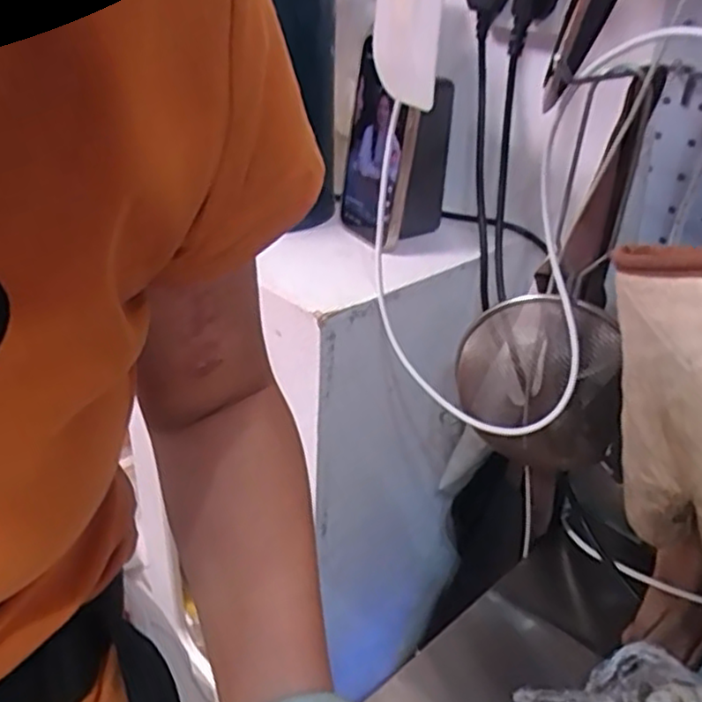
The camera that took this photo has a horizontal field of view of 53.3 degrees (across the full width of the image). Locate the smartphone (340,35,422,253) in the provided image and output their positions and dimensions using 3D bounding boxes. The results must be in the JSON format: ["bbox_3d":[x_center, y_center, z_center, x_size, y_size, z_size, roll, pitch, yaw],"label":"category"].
[{"bbox_3d":[0.023,-0.161,0.570,0.008,0.147,0.071,-14,35,-36],"label":"smartphone"}]

